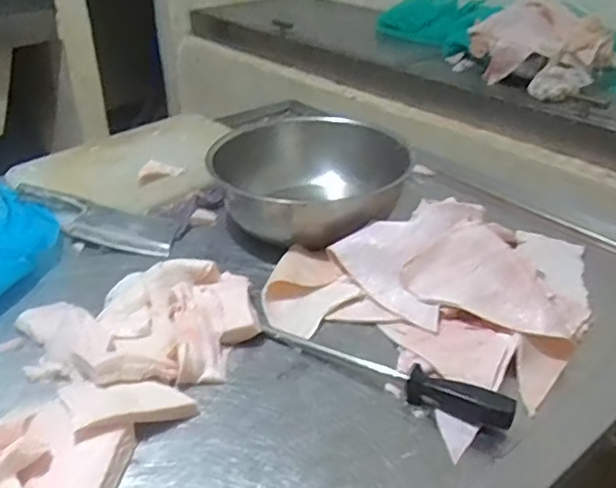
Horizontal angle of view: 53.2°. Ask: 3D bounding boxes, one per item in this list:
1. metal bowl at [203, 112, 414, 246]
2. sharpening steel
[{"bbox_3d":[0.006,-0.098,1.079,0.320,0.152,0.317,0,32,0],"label":"metal bowl"},{"bbox_3d":[0.082,0.149,0.730,0.316,0.036,0.033,16,35,24],"label":"sharpening steel"}]

